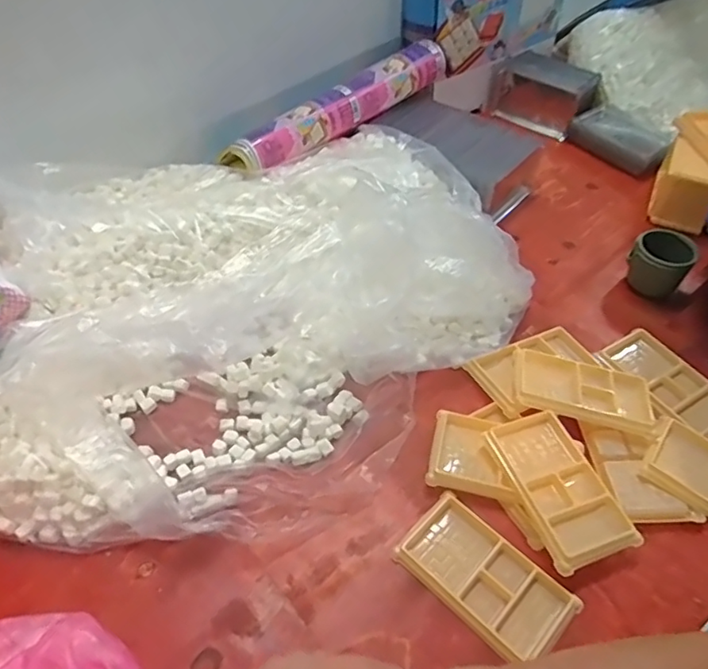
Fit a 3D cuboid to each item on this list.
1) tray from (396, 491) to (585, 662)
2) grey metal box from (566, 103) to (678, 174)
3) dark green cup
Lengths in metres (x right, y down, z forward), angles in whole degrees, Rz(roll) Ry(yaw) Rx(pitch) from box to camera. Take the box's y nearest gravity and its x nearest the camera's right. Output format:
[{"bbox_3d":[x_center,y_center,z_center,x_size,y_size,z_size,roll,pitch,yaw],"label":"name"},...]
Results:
[{"bbox_3d":[0.108,0.200,0.478,0.136,0.012,0.077,36,57,26],"label":"tray"},{"bbox_3d":[0.422,-0.315,0.919,0.162,0.037,0.085,35,57,26],"label":"grey metal box"},{"bbox_3d":[0.372,-0.086,0.706,0.068,0.065,0.057,29,54,22],"label":"dark green cup"}]

